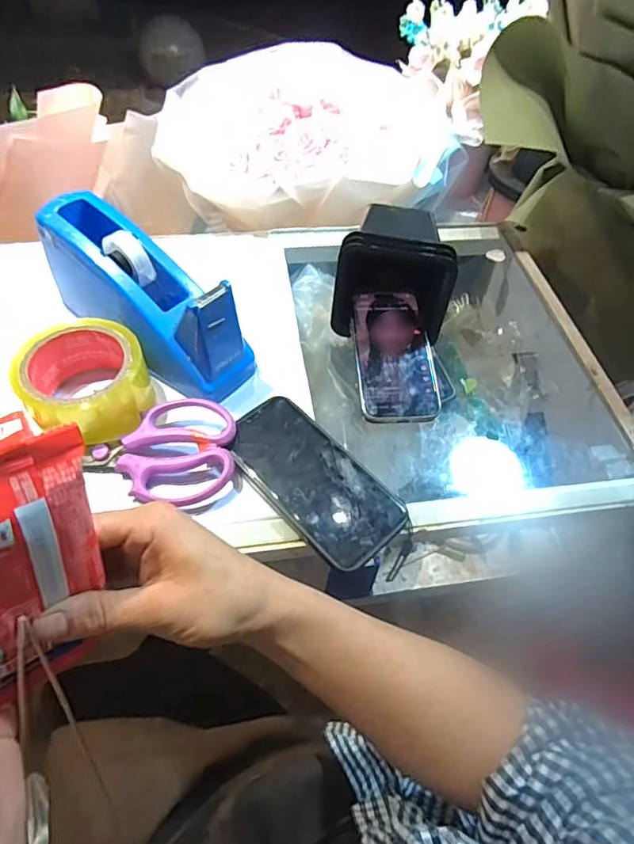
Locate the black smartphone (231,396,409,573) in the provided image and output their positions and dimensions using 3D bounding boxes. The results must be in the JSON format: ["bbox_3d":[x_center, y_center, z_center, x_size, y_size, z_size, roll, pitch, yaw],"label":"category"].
[{"bbox_3d":[-0.006,0.046,0.404,0.075,0.010,0.155,-38,65,-27],"label":"black smartphone"}]

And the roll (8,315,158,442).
[{"bbox_3d":[-0.194,-0.033,0.424,0.097,0.049,0.098,2,54,-3],"label":"roll"}]

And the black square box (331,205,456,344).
[{"bbox_3d":[0.079,-0.160,0.507,0.103,0.110,0.146,10,54,3],"label":"black square box"}]

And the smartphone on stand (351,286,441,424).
[{"bbox_3d":[0.073,-0.067,0.475,0.073,0.006,0.145,-3,64,-5],"label":"smartphone on stand"}]

